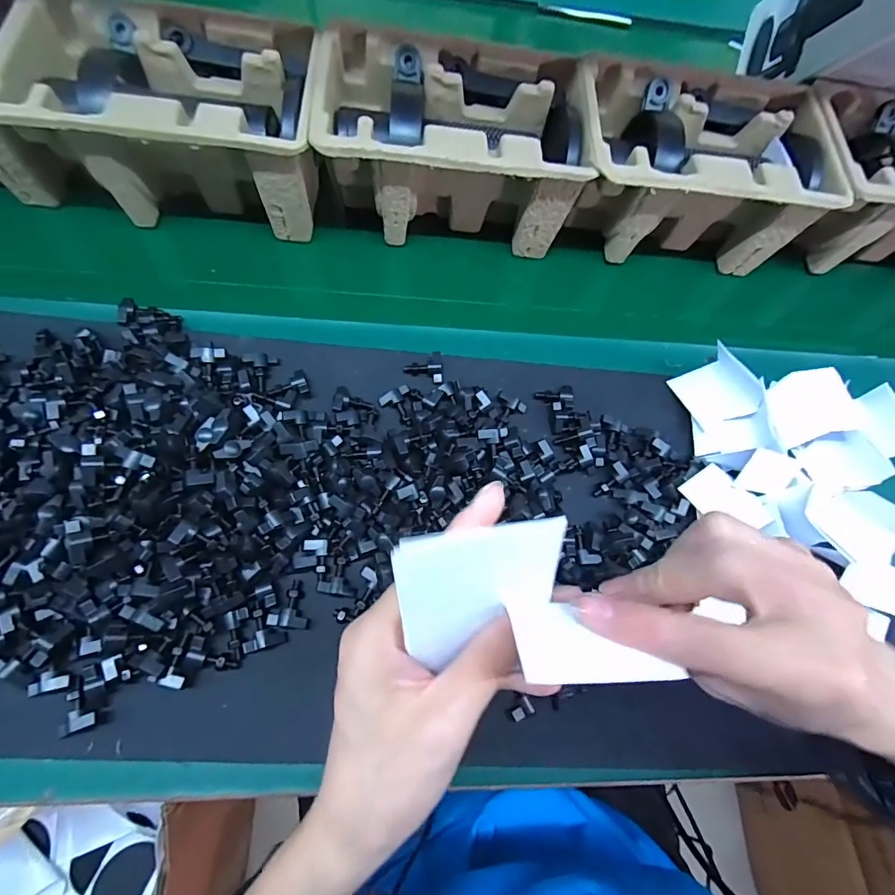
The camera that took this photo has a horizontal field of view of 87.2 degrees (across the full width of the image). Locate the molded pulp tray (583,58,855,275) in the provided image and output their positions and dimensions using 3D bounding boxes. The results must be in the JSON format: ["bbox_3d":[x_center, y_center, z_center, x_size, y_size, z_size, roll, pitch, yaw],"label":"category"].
[{"bbox_3d":[0.230,-0.259,0.447,0.222,0.113,0.144,-1,71,-3],"label":"molded pulp tray"}]

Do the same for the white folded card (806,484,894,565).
[{"bbox_3d":[0.337,0.059,0.385,0.046,0.030,0.069,-36,76,-13],"label":"white folded card"}]

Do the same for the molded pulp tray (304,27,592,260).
[{"bbox_3d":[0.008,-0.268,0.423,0.220,0.110,0.140,0,71,-2],"label":"molded pulp tray"}]

